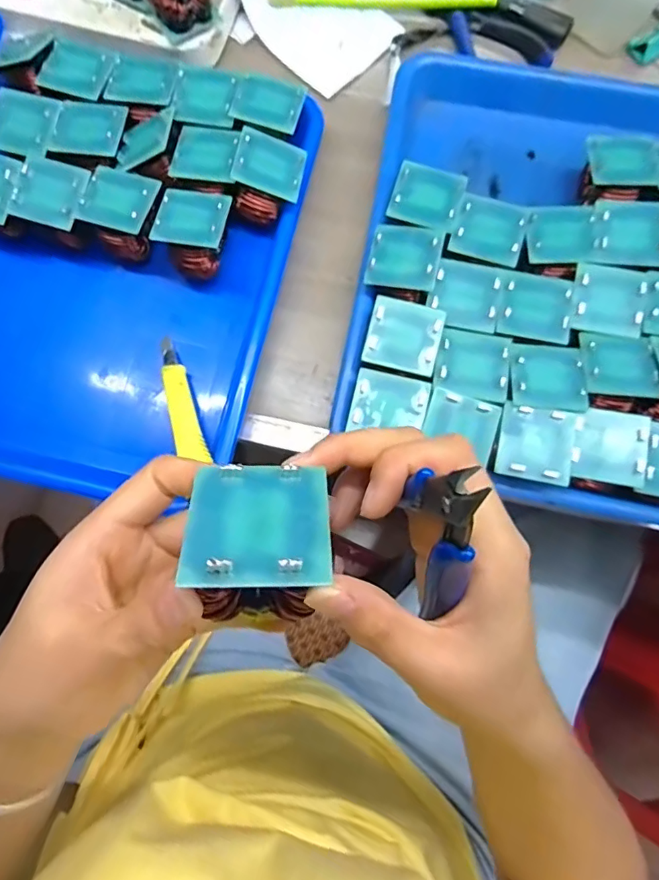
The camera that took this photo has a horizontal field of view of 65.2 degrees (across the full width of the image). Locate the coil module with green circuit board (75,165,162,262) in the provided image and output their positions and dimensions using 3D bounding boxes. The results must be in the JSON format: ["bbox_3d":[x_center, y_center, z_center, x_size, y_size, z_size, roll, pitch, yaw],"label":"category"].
[{"bbox_3d":[-0.145,-0.159,0.368,0.046,0.043,0.047,16,79,3],"label":"coil module with green circuit board"}]

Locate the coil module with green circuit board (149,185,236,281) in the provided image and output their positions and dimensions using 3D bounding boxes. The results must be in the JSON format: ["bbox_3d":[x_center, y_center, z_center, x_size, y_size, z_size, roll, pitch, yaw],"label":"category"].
[{"bbox_3d":[-0.093,-0.145,0.368,0.045,0.047,0.047,12,78,3],"label":"coil module with green circuit board"}]

